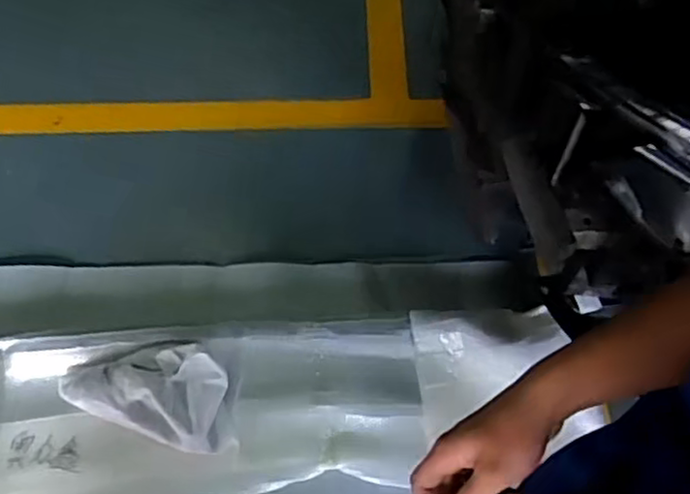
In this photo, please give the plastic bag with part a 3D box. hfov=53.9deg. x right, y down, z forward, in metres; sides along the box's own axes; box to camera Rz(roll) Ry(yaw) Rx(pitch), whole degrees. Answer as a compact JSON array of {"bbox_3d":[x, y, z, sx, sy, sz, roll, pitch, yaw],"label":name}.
[{"bbox_3d":[-0.414,0.292,1.455,0.392,0.102,0.205,18,62,10],"label":"plastic bag with part"}]

